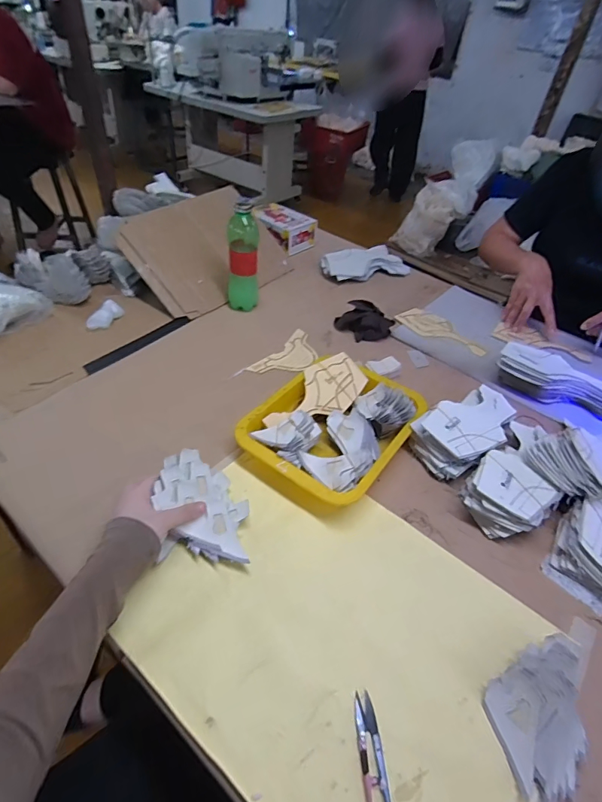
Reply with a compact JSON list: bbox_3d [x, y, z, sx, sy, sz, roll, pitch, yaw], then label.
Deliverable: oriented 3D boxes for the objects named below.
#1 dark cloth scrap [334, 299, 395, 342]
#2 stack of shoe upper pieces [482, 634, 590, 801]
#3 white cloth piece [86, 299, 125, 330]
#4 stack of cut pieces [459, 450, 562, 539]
[{"bbox_3d":[0.127,-0.162,0.857,0.106,0.040,0.085,32,49,25],"label":"dark cloth scrap"},{"bbox_3d":[0.219,0.281,0.386,0.080,0.041,0.116,5,43,-3],"label":"stack of shoe upper pieces"},{"bbox_3d":[-0.361,-0.158,0.787,0.032,0.021,0.077,17,44,10],"label":"white cloth piece"},{"bbox_3d":[0.268,0.124,0.559,0.109,0.053,0.098,-32,55,-33],"label":"stack of cut pieces"}]

